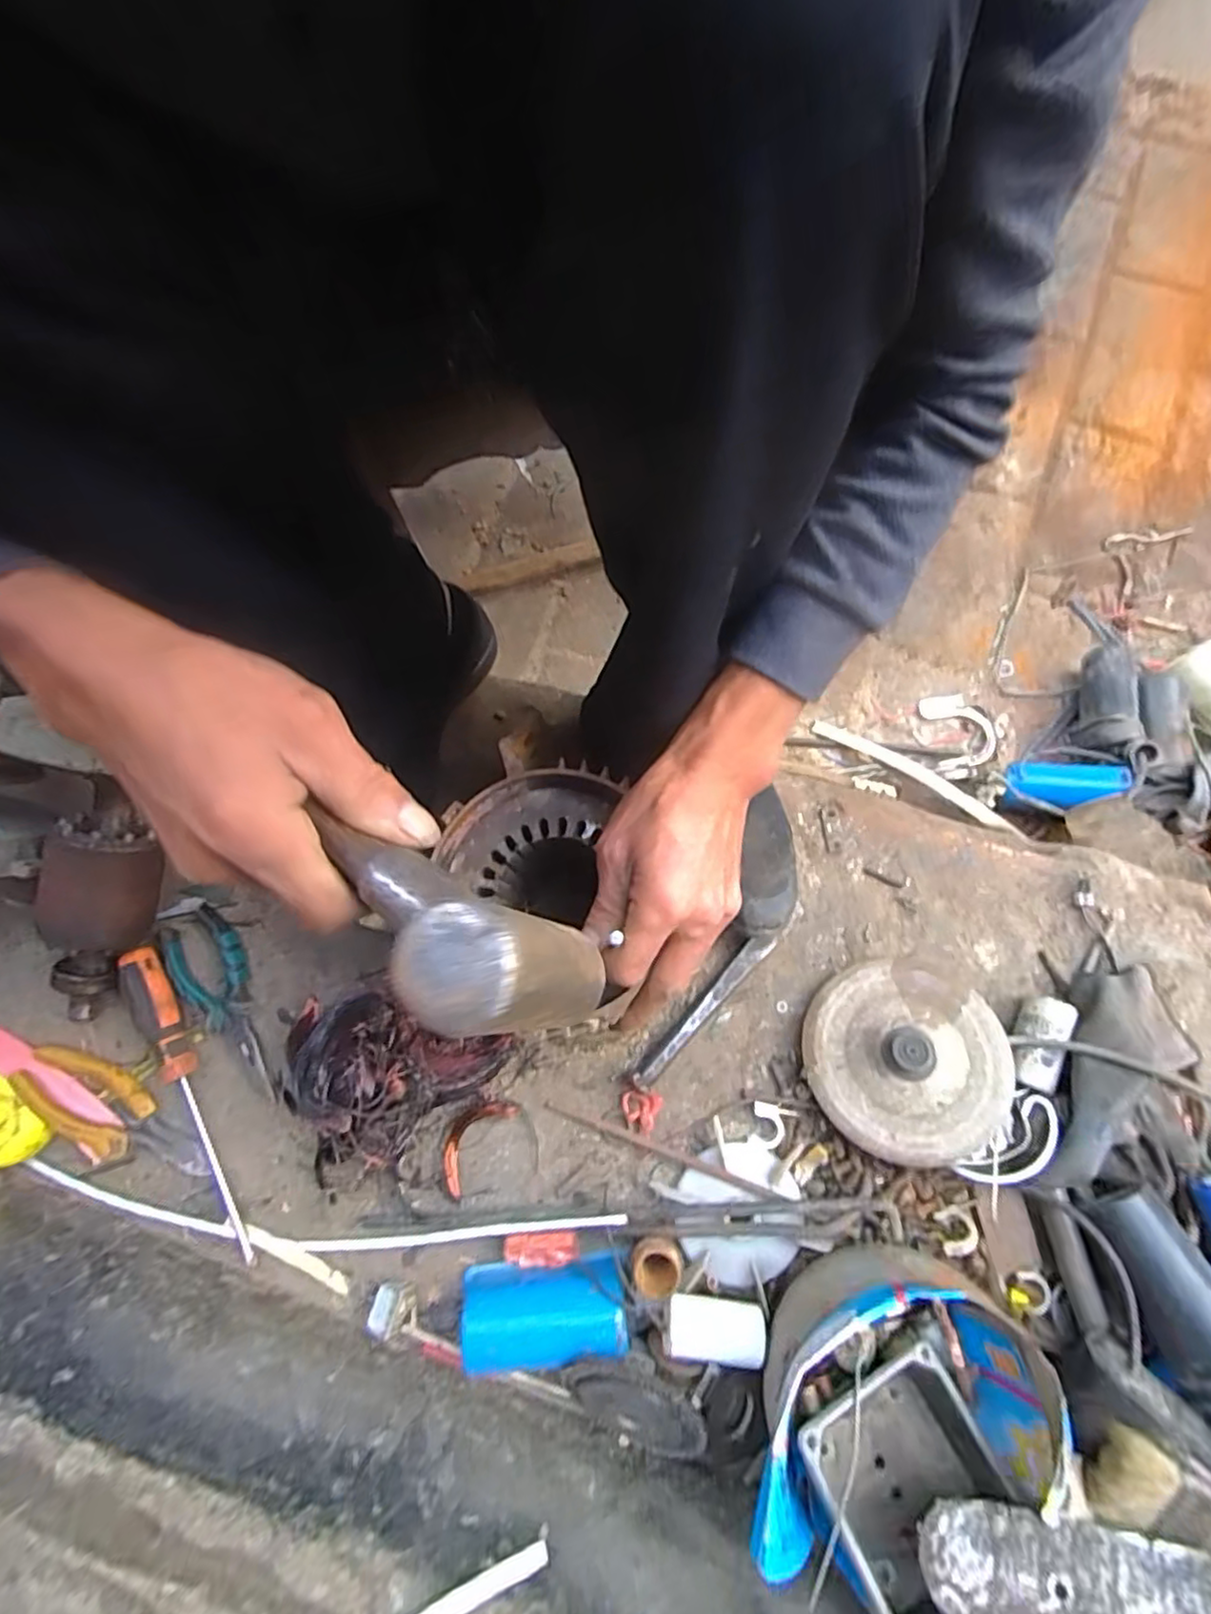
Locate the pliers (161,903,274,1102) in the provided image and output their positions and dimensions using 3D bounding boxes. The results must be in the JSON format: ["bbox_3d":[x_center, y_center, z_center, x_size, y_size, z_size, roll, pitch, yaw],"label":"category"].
[{"bbox_3d":[-0.297,0.153,0.529,0.051,0.018,0.152,-35,80,-6],"label":"pliers"}]

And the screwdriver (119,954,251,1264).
[{"bbox_3d":[-0.321,0.224,0.503,0.025,0.036,0.241,-22,79,-4],"label":"screwdriver"}]

